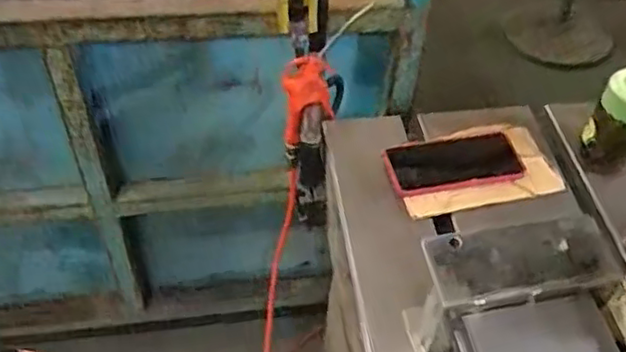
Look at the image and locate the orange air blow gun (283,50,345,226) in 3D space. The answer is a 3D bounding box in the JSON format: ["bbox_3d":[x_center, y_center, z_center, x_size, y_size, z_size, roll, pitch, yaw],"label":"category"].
[{"bbox_3d":[-0.003,-0.046,0.913,0.068,0.232,0.110,-3,10,-6],"label":"orange air blow gun"}]

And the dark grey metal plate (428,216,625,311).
[{"bbox_3d":[0.184,0.073,0.591,0.160,0.025,0.068,-9,49,-11],"label":"dark grey metal plate"}]

